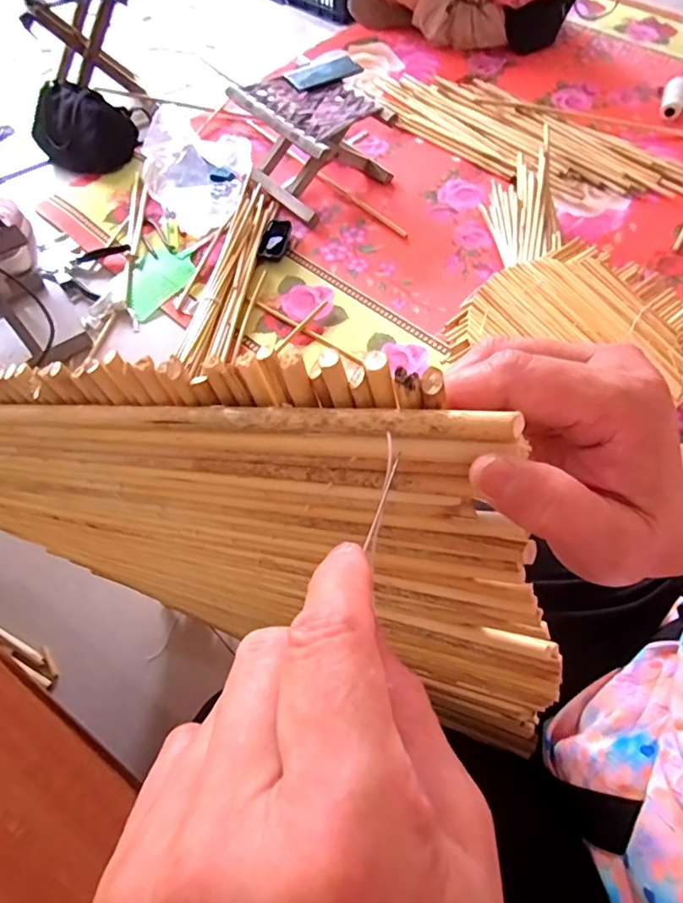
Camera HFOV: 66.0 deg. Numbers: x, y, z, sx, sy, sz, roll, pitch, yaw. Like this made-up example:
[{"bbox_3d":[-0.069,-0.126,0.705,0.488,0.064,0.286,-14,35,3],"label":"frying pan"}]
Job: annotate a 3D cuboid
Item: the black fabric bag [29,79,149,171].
[{"bbox_3d":[-0.577,-0.729,1.180,0.232,0.124,0.162,-7,62,-4],"label":"black fabric bag"}]

